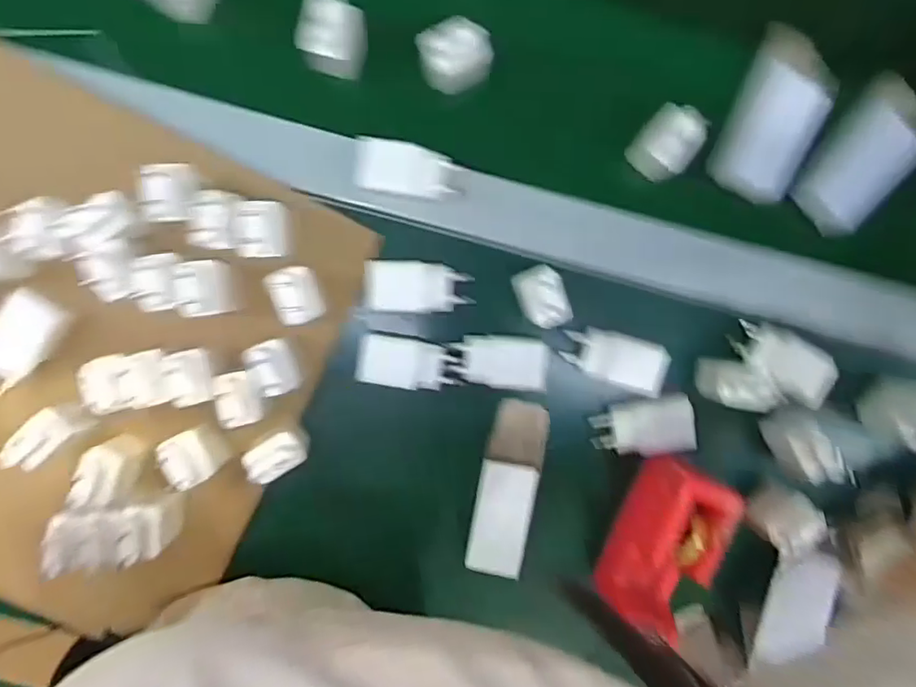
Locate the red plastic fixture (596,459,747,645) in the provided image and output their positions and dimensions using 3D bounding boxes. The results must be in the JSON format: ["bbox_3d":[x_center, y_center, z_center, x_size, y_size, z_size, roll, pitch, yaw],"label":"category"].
[{"bbox_3d":[0.160,0.158,0.468,0.057,0.059,0.129,23,94,-9],"label":"red plastic fixture"}]

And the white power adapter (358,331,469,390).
[{"bbox_3d":[-0.038,0.016,0.486,0.080,0.021,0.039,10,95,-8],"label":"white power adapter"}]

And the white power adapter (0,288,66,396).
[{"bbox_3d":[-0.336,-0.001,0.463,0.038,0.023,0.080,31,92,-9],"label":"white power adapter"}]

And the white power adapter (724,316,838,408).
[{"bbox_3d":[0.270,0.016,0.497,0.087,0.026,0.043,34,92,-9],"label":"white power adapter"}]

